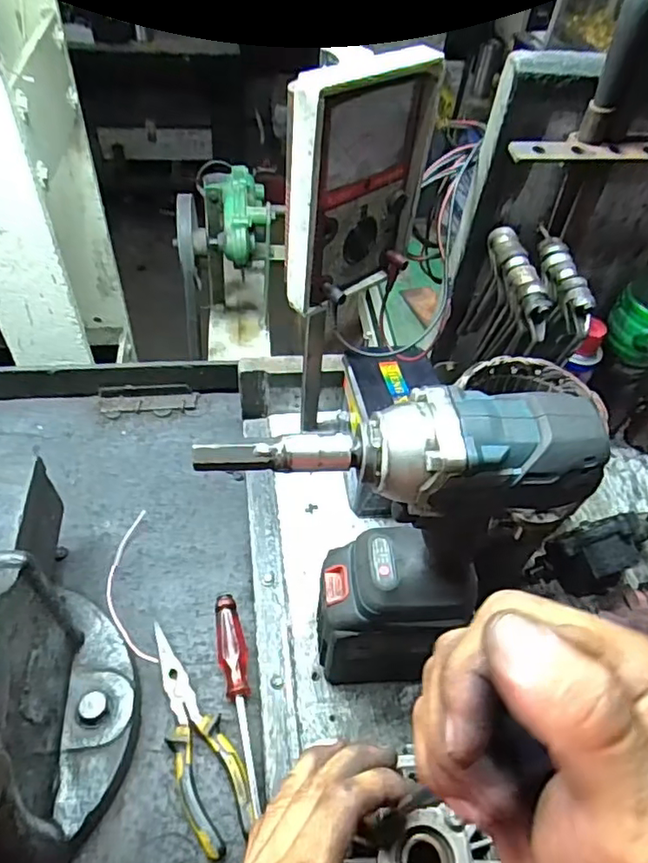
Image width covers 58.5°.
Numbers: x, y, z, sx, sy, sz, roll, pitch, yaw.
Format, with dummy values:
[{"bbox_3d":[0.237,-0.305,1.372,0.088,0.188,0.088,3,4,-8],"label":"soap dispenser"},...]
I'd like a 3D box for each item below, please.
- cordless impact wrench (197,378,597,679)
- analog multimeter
[{"bbox_3d":[0.032,0.082,0.387,0.197,0.264,0.070,3,50,-4],"label":"cordless impact wrench"},{"bbox_3d":[0.026,-0.186,0.443,0.039,0.169,0.131,37,55,23],"label":"analog multimeter"}]

